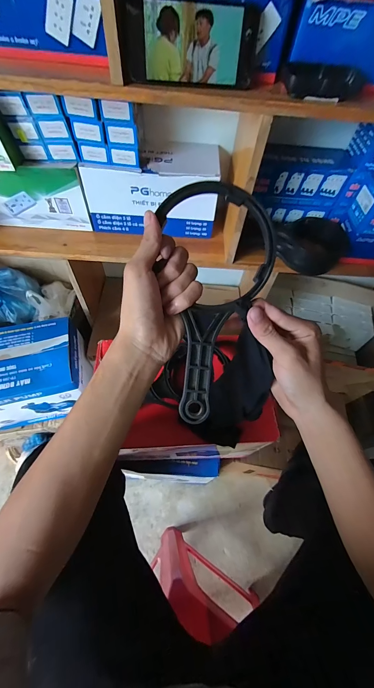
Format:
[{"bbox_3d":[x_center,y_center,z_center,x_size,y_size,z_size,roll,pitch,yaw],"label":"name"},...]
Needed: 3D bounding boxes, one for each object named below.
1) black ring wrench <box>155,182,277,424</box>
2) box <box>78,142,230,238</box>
[{"bbox_3d":[0.017,-0.041,0.280,0.122,0.014,0.240,13,93,3],"label":"black ring wrench"},{"bbox_3d":[-0.064,-0.358,0.621,0.301,0.147,0.127,3,60,-3],"label":"box"}]

